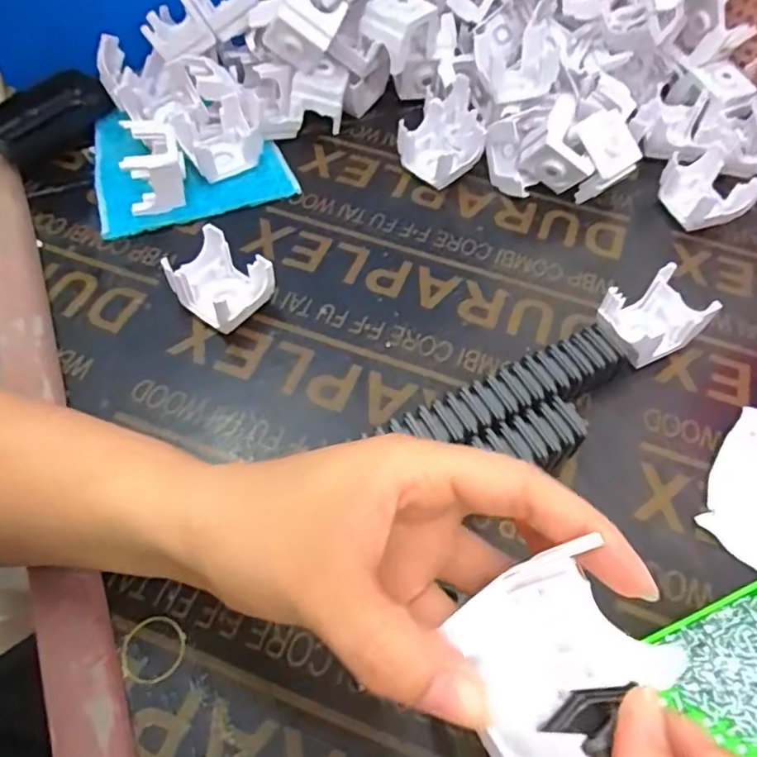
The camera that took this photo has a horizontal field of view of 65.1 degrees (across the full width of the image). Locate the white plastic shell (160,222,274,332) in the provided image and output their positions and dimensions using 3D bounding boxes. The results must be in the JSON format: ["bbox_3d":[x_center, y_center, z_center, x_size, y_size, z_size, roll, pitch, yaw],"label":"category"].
[{"bbox_3d":[-0.101,-0.061,0.384,0.055,0.040,0.046,33,61,18],"label":"white plastic shell"}]

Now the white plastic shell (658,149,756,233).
[{"bbox_3d":[0.251,-0.144,0.458,0.046,0.038,0.061,-13,58,-11],"label":"white plastic shell"}]

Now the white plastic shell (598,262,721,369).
[{"bbox_3d":[0.173,-0.039,0.386,0.067,0.039,0.051,-21,60,-15],"label":"white plastic shell"}]

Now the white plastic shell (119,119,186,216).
[{"bbox_3d":[-0.165,-0.158,0.436,0.042,0.042,0.061,-10,58,-9],"label":"white plastic shell"}]

